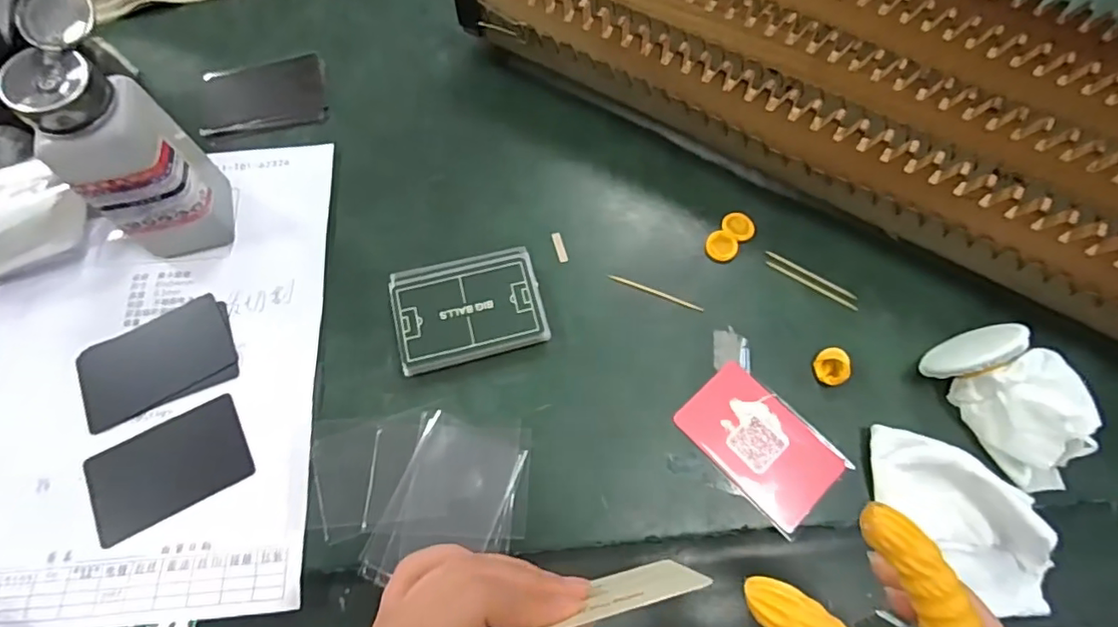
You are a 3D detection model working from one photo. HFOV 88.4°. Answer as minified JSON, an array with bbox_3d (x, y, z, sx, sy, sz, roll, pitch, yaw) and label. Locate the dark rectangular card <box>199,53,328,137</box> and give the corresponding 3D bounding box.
[{"bbox_3d":[-0.221,-0.167,0.434,0.088,0.010,0.070,-12,68,-7],"label":"dark rectangular card"}]

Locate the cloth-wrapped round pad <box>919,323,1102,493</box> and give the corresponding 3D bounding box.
[{"bbox_3d":[0.255,0.048,0.316,0.051,0.044,0.093,-31,71,-12],"label":"cloth-wrapped round pad"}]

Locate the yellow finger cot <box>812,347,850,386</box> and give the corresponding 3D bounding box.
[{"bbox_3d":[0.162,0.031,0.340,0.015,0.015,0.021,-27,71,-10],"label":"yellow finger cot"}]

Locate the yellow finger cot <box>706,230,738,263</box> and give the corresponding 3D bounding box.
[{"bbox_3d":[0.106,-0.044,0.376,0.021,0.006,0.019,33,72,12],"label":"yellow finger cot"}]

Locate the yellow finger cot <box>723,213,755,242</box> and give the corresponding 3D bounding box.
[{"bbox_3d":[0.121,-0.059,0.383,0.020,0.004,0.021,-33,72,-12],"label":"yellow finger cot"}]

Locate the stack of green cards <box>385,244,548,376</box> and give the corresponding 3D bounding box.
[{"bbox_3d":[-0.056,-0.004,0.354,0.088,0.012,0.068,-12,69,-5],"label":"stack of green cards"}]

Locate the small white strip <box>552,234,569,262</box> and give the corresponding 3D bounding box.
[{"bbox_3d":[0.001,-0.044,0.380,0.006,0.004,0.022,-15,69,-6],"label":"small white strip"}]

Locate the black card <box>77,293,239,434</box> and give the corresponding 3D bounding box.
[{"bbox_3d":[-0.253,0.029,0.359,0.090,0.004,0.057,-29,71,-11],"label":"black card"}]

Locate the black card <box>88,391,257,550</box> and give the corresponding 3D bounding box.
[{"bbox_3d":[-0.221,0.087,0.326,0.084,0.004,0.052,-27,71,-10],"label":"black card"}]

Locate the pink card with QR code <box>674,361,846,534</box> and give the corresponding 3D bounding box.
[{"bbox_3d":[0.115,0.073,0.330,0.053,0.004,0.086,-41,74,-15],"label":"pink card with QR code"}]

